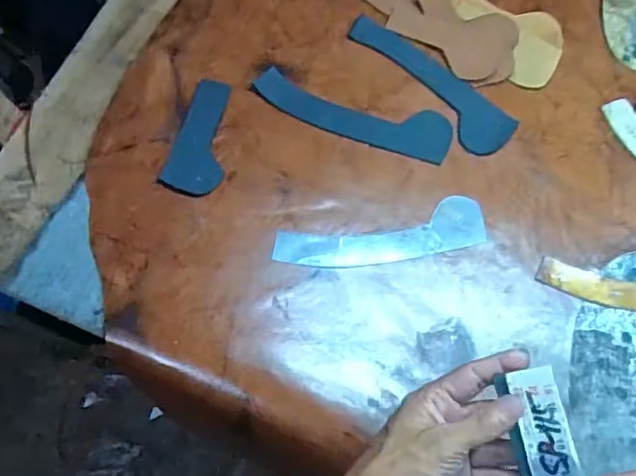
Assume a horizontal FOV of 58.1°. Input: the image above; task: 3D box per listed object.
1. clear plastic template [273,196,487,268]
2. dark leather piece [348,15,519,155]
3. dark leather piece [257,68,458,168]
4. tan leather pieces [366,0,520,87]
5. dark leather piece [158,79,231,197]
[{"bbox_3d":[0.060,0.000,0.538,0.197,0.004,0.049,-12,70,-7],"label":"clear plastic template"},{"bbox_3d":[0.117,-0.166,0.600,0.055,0.012,0.204,-41,76,-16],"label":"dark leather piece"},{"bbox_3d":[0.036,-0.126,0.585,0.201,0.005,0.053,17,76,2],"label":"dark leather piece"},{"bbox_3d":[0.123,-0.247,0.630,0.215,0.016,0.086,39,72,11],"label":"tan leather pieces"},{"bbox_3d":[-0.110,-0.100,0.564,0.053,0.005,0.124,16,69,3],"label":"dark leather piece"}]

